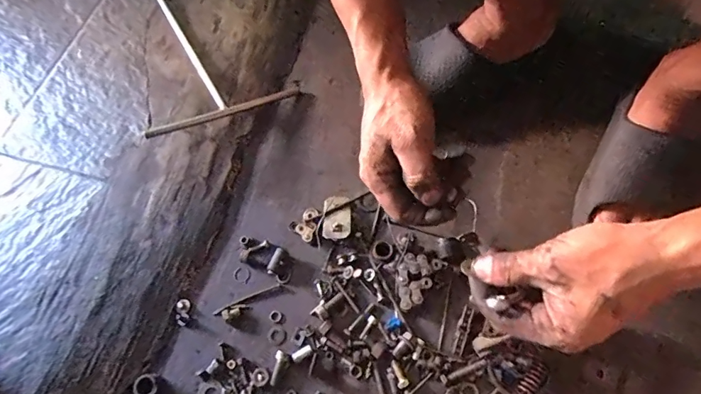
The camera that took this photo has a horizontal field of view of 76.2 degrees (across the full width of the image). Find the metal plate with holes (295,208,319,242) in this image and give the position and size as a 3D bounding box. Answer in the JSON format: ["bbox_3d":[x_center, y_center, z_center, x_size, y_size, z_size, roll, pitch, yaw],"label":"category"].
[{"bbox_3d":[-0.047,0.030,0.501,0.022,0.012,0.037,22,68,11],"label":"metal plate with holes"}]

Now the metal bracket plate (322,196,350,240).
[{"bbox_3d":[-0.015,0.022,0.498,0.030,0.013,0.054,1,66,2],"label":"metal bracket plate"}]

